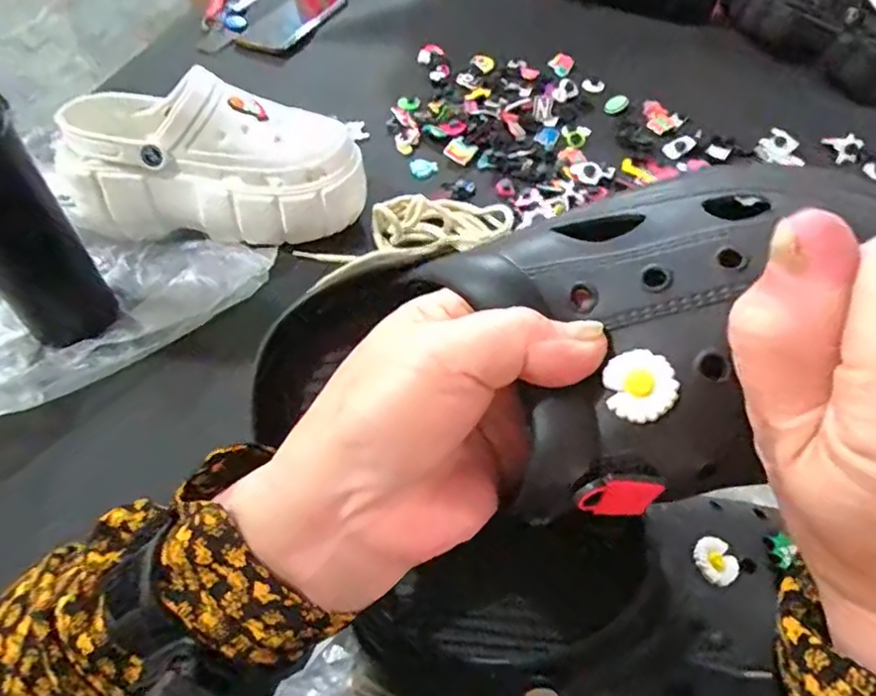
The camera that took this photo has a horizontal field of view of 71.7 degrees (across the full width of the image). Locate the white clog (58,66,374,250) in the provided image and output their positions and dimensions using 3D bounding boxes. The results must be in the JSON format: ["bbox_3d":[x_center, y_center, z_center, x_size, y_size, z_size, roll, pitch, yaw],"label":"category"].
[{"bbox_3d":[-0.192,-0.152,0.505,0.255,0.107,0.095,6,54,4],"label":"white clog"}]

